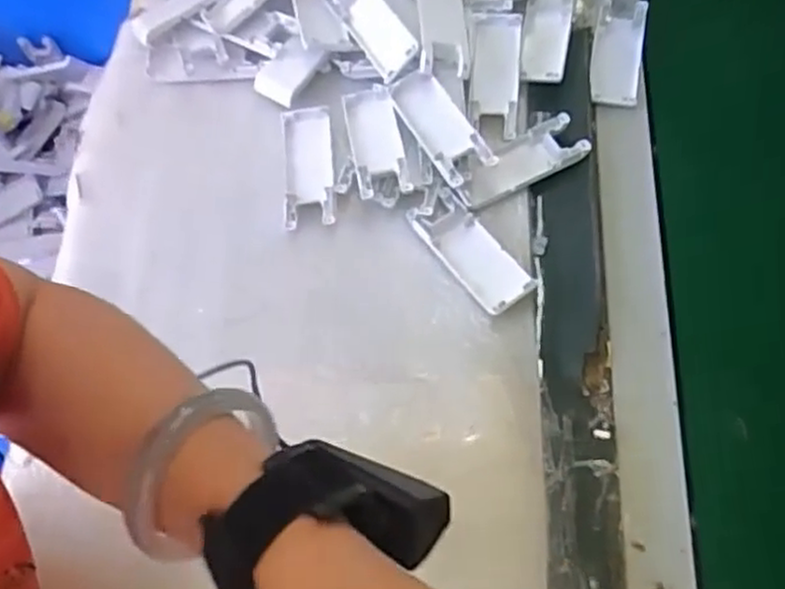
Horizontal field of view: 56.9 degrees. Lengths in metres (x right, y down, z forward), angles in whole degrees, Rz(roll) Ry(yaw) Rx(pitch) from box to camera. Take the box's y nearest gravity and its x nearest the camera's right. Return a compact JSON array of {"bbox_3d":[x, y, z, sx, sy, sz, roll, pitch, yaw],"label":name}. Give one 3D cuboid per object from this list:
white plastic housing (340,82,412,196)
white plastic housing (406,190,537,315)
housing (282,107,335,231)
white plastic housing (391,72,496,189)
[{"bbox_3d":[-0.013,-0.117,0.556,0.038,0.015,0.098,-10,65,-1],"label":"white plastic housing"},{"bbox_3d":[0.056,-0.032,0.520,0.042,0.016,0.102,-34,68,-12],"label":"white plastic housing"},{"bbox_3d":[-0.066,-0.100,0.560,0.038,0.009,0.107,-6,65,0],"label":"housing"},{"bbox_3d":[0.036,-0.127,0.554,0.040,0.023,0.103,-28,67,-9],"label":"white plastic housing"}]

